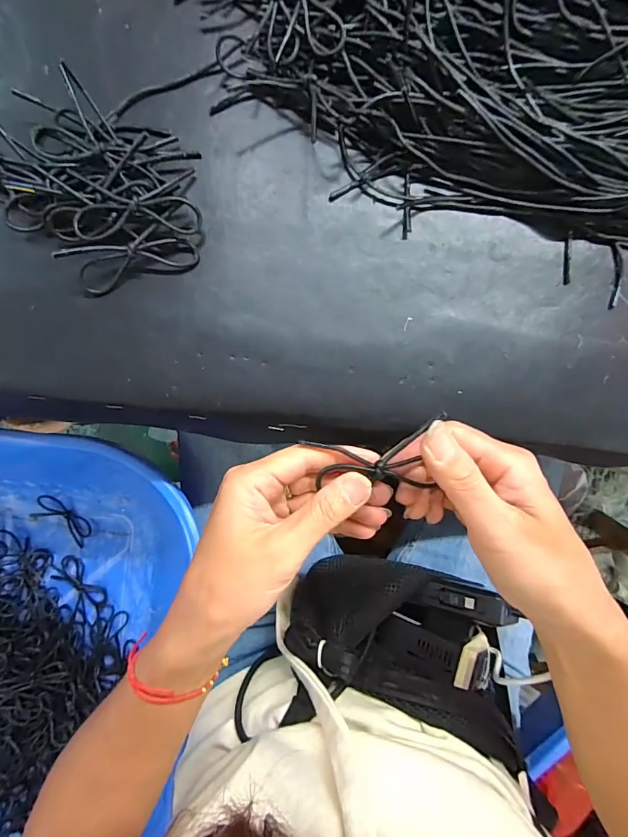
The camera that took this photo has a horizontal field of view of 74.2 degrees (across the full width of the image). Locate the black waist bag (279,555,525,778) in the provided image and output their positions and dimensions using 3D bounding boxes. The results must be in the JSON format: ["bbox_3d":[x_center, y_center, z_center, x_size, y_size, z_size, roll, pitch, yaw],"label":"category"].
[{"bbox_3d":[0.069,0.181,0.336,0.173,0.085,0.110,9,90,-5],"label":"black waist bag"}]

